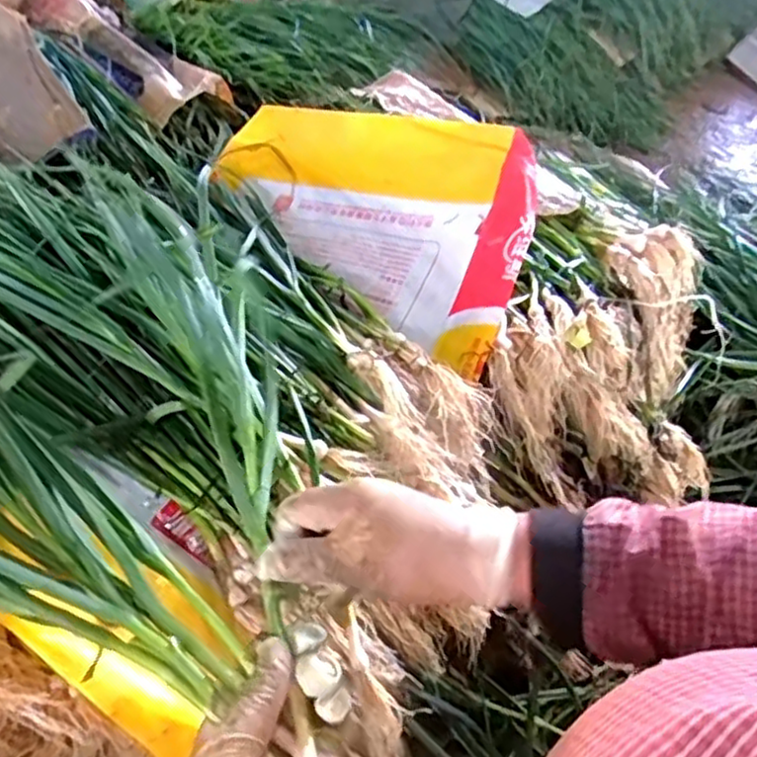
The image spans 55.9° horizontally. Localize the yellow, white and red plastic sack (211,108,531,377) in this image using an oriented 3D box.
[{"bbox_3d":[-0.023,-0.195,0.843,0.451,0.068,0.272,22,79,27],"label":"yellow, white and red plastic sack"}]

